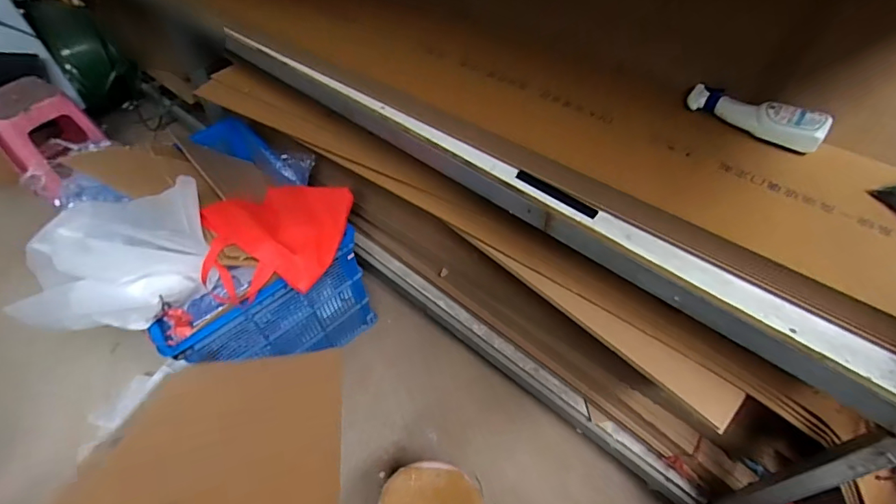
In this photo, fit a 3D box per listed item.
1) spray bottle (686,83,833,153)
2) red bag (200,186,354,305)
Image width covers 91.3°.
[{"bbox_3d":[0.618,-0.286,0.888,0.076,0.053,0.261,-34,58,-25],"label":"spray bottle"},{"bbox_3d":[-0.459,-0.062,1.172,0.323,0.125,0.411,8,51,7],"label":"red bag"}]

